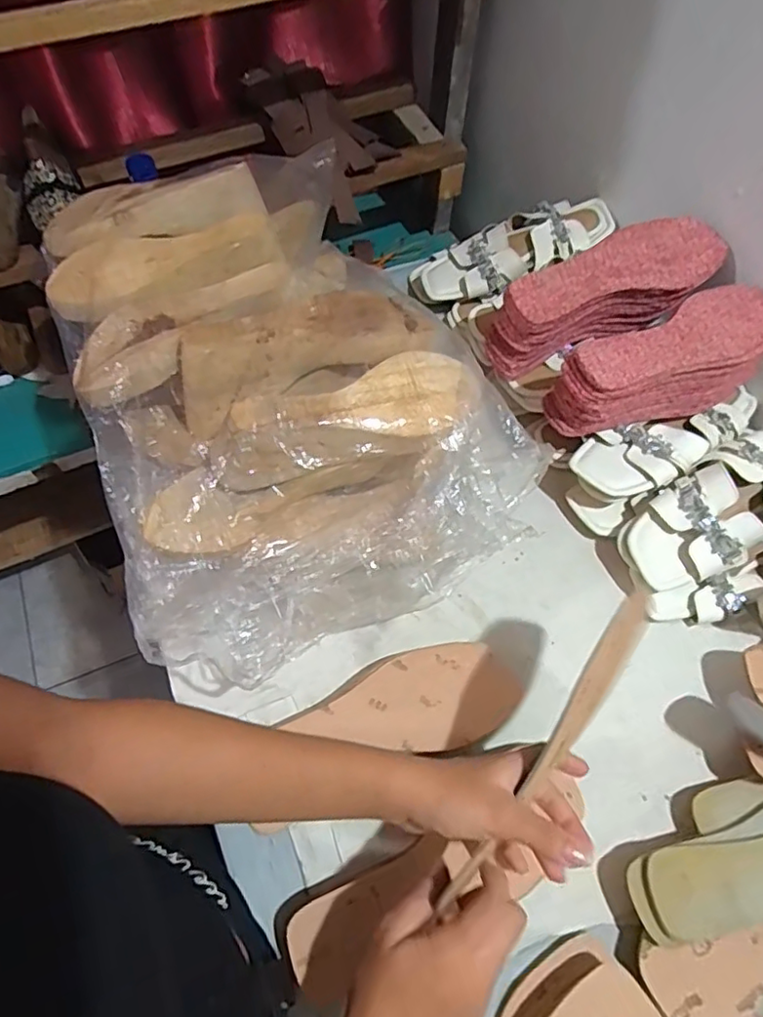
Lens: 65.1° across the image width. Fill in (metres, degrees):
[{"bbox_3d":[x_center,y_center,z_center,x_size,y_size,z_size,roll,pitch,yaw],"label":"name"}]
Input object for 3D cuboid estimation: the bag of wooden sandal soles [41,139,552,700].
[{"bbox_3d":[-0.111,-0.111,0.544,0.326,0.150,0.426,-26,64,-15],"label":"bag of wooden sandal soles"}]

